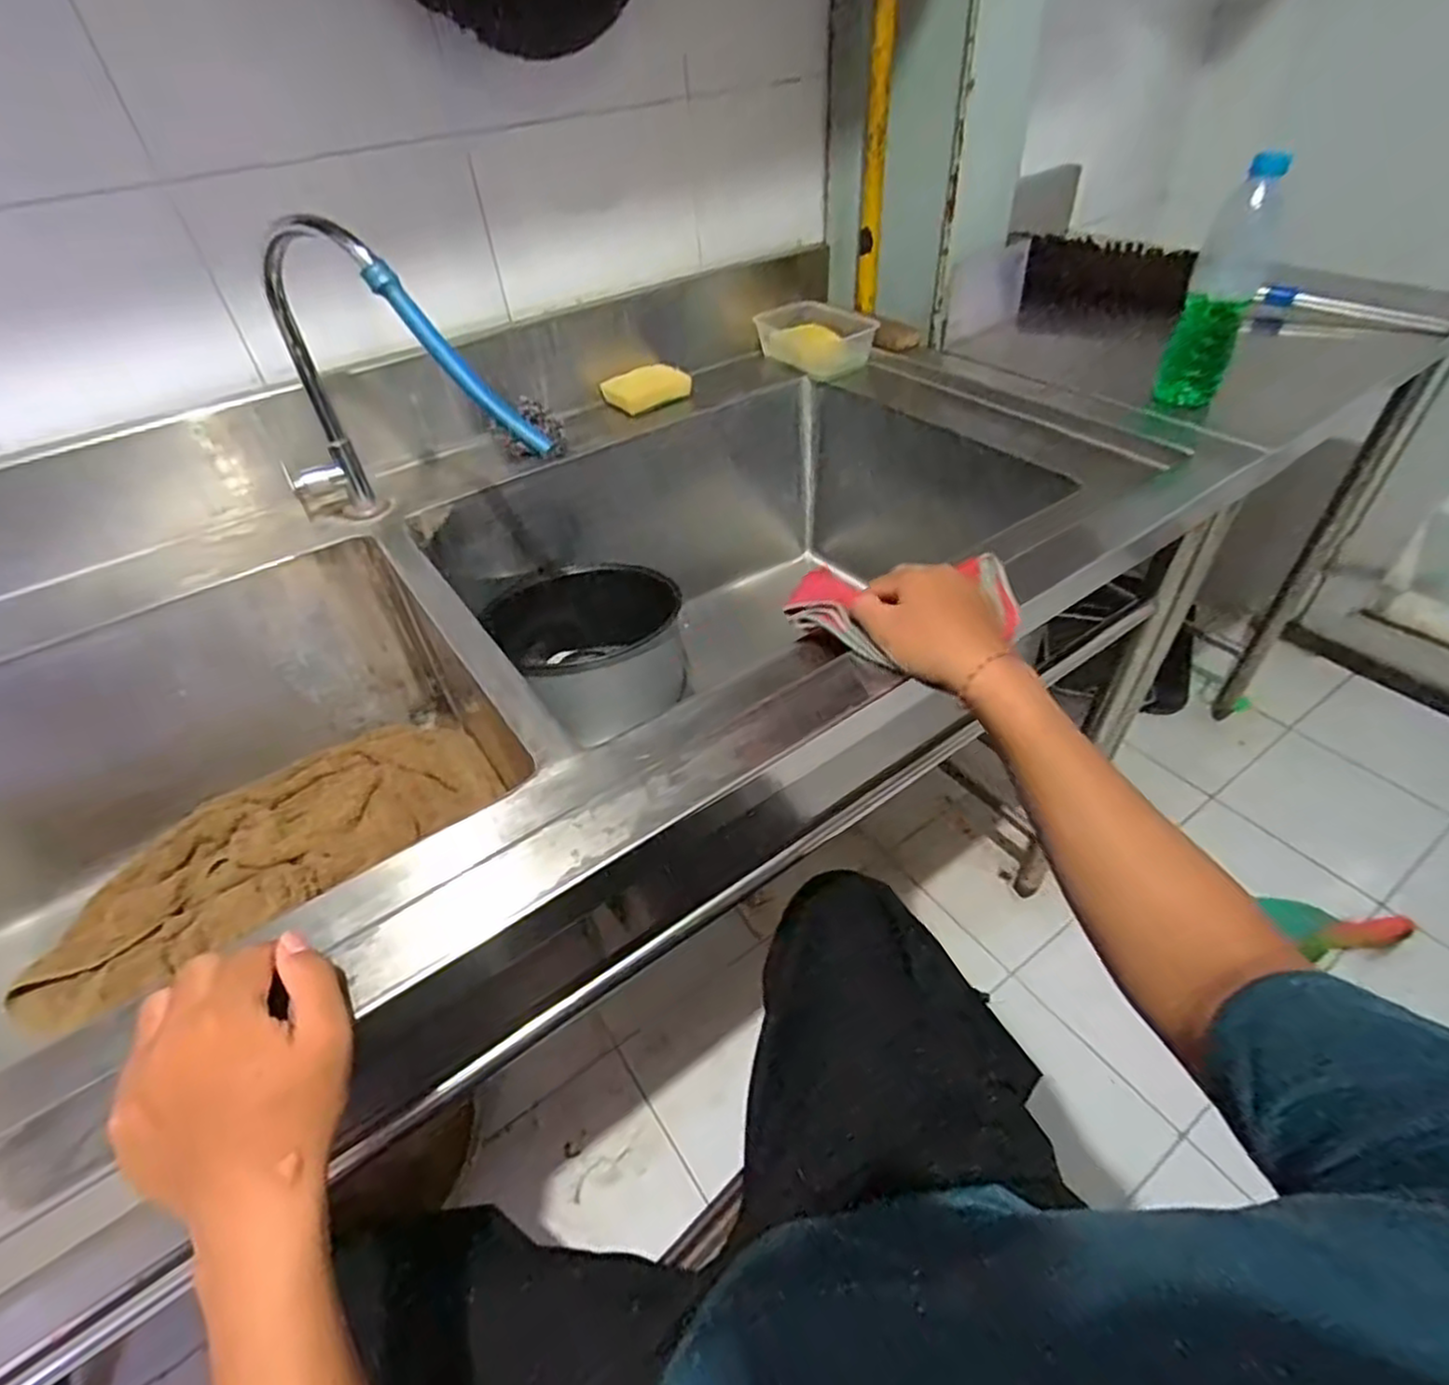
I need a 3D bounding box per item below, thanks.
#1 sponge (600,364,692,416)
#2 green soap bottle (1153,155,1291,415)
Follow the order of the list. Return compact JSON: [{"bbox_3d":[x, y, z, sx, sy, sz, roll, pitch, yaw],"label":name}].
[{"bbox_3d":[-0.102,-0.414,0.975,0.114,0.045,0.047,-28,48,-22],"label":"sponge"},{"bbox_3d":[0.518,-0.411,0.763,0.061,0.241,0.074,19,49,24],"label":"green soap bottle"}]

